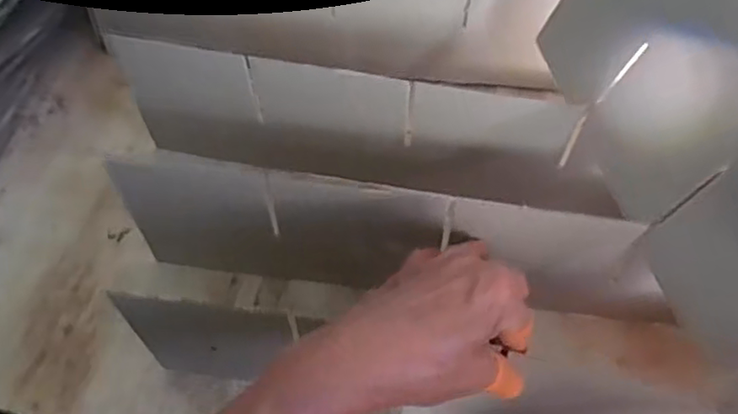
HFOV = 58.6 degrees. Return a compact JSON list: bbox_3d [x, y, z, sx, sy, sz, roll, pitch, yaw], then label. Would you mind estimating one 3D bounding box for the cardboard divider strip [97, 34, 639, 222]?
[{"bbox_3d":[0.000,-0.057,0.504,0.376,0.124,0.009,9,56,6],"label":"cardboard divider strip"}]

